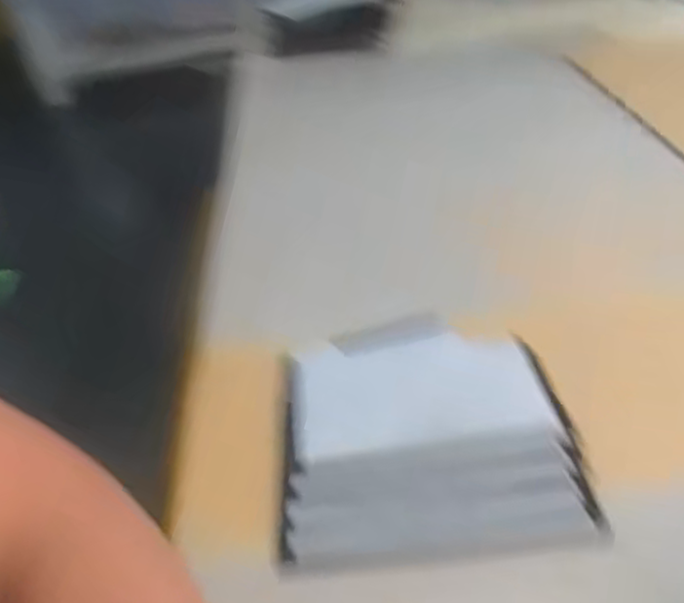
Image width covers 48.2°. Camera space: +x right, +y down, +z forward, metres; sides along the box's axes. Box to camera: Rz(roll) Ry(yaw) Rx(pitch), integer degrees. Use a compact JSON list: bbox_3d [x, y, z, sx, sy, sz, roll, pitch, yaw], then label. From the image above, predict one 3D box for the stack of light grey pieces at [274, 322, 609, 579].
[{"bbox_3d":[0.049,0.072,0.477,0.167,0.019,0.206,-7,33,2],"label":"stack of light grey pieces"}]

